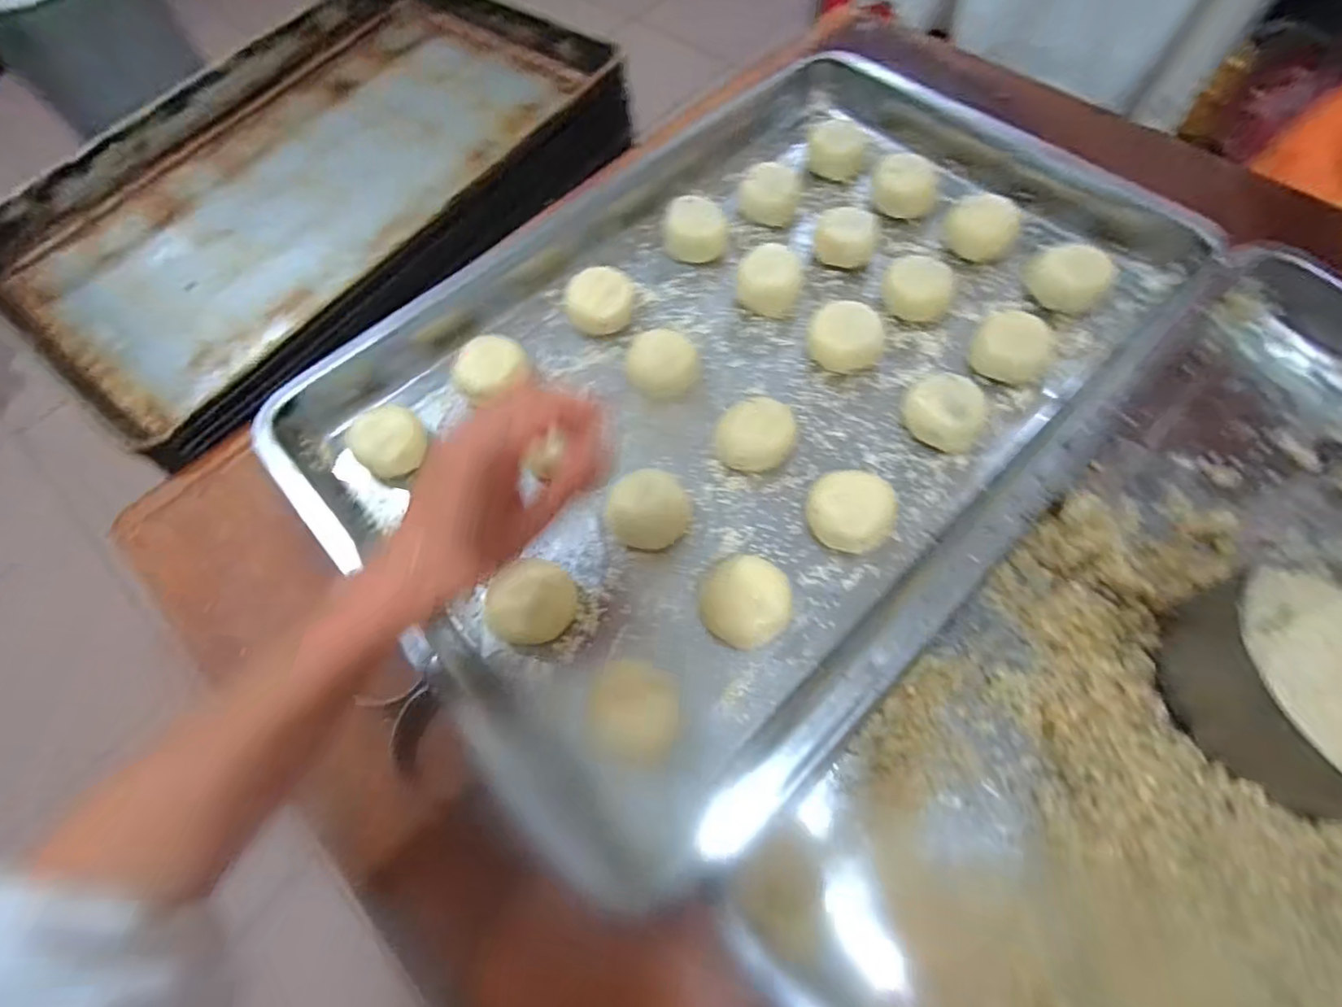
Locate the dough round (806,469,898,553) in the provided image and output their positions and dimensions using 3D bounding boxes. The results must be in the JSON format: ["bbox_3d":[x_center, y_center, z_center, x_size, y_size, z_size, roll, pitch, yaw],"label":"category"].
[{"bbox_3d":[0.113,0.006,0.367,0.052,0.025,0.052,-1,66,3],"label":"dough round"}]

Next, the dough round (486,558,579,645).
[{"bbox_3d":[-0.083,0.058,0.346,0.047,0.037,0.051,26,70,14],"label":"dough round"}]

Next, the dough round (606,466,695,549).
[{"bbox_3d":[-0.013,0.003,0.366,0.052,0.031,0.046,-20,66,-6],"label":"dough round"}]

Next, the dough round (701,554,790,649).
[{"bbox_3d":[0.044,0.059,0.348,0.051,0.015,0.051,-1,66,3],"label":"dough round"}]

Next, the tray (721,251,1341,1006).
[{"bbox_3d":[0.364,0.117,0.315,0.364,0.066,0.606,41,74,18],"label":"tray"}]

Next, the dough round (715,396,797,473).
[{"bbox_3d":[0.057,-0.045,0.390,0.048,0.028,0.043,20,69,12],"label":"dough round"}]

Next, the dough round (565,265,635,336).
[{"bbox_3d":[-0.054,-0.158,0.445,0.052,0.029,0.046,-17,66,-4],"label":"dough round"}]

